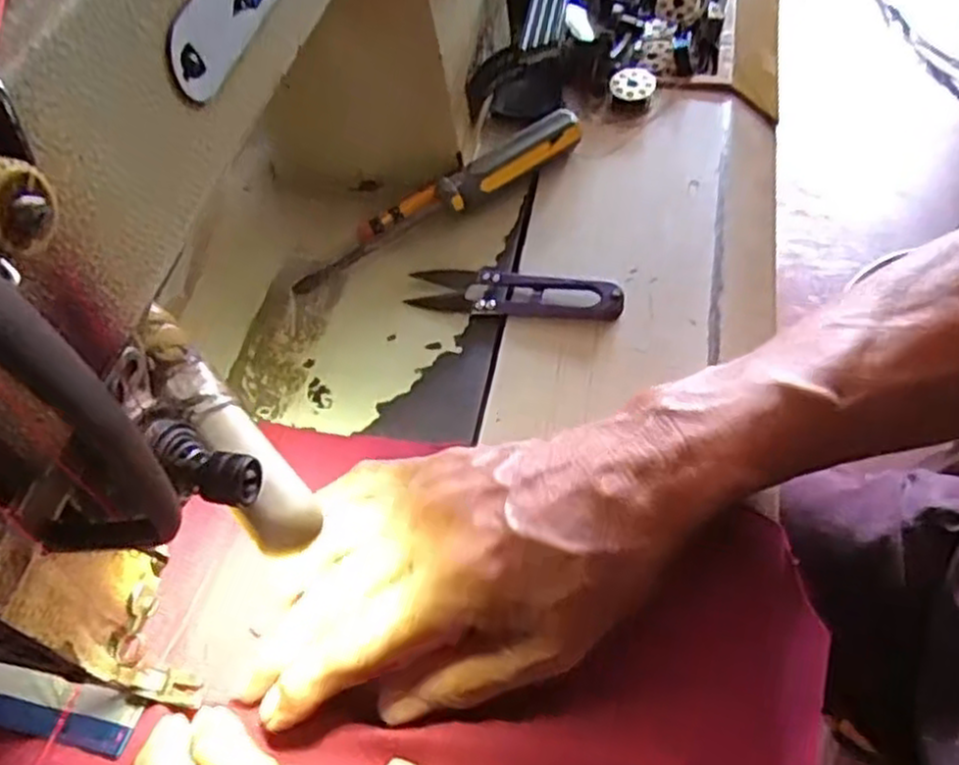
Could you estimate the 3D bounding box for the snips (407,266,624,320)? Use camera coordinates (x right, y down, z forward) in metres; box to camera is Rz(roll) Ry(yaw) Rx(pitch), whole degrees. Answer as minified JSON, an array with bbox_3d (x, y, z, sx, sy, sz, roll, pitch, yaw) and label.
[{"bbox_3d":[0.017,-0.044,0.357,0.098,0.010,0.027,7,59,10],"label":"snips"}]

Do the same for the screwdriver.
[{"bbox_3d":[-0.020,-0.093,0.384,0.163,0.019,0.027,-26,59,-10],"label":"screwdriver"}]

